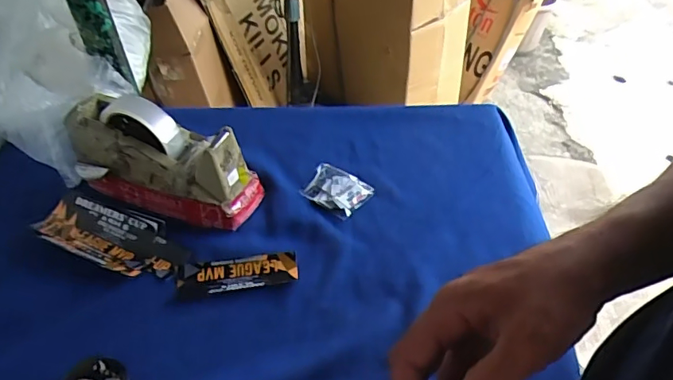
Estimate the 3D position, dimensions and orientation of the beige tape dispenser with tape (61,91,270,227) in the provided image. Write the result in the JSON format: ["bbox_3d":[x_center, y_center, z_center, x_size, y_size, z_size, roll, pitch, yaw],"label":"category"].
[{"bbox_3d":[-0.201,-0.037,0.580,0.214,0.116,0.080,13,47,15],"label":"beige tape dispenser with tape"}]

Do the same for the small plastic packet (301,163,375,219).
[{"bbox_3d":[0.000,-0.001,0.612,0.073,0.009,0.055,29,52,27],"label":"small plastic packet"}]

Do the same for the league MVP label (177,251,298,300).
[{"bbox_3d":[-0.104,0.088,0.537,0.124,0.011,0.038,-6,45,-5],"label":"league MVP label"}]

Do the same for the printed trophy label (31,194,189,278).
[{"bbox_3d":[-0.251,0.049,0.569,0.186,0.018,0.069,16,48,17],"label":"printed trophy label"}]

